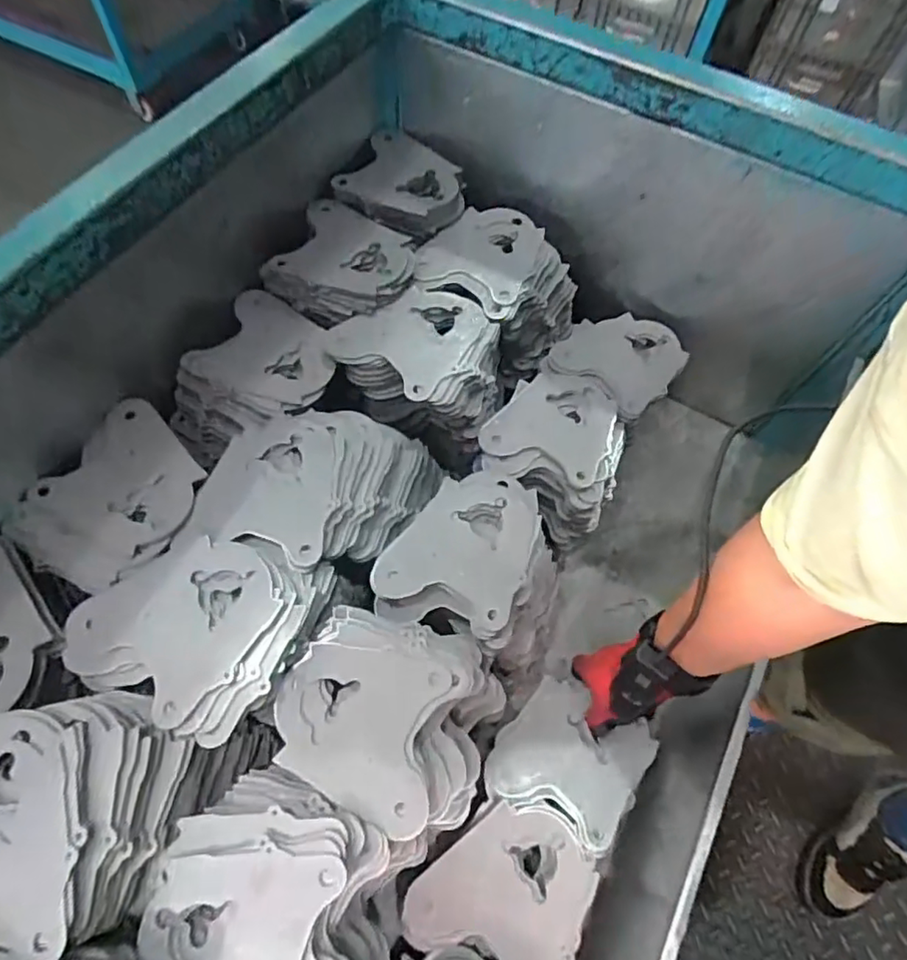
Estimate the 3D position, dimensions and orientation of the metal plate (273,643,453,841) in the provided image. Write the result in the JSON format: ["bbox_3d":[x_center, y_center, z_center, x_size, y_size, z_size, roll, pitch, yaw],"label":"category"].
[{"bbox_3d":[-0.079,0.202,0.479,0.131,0.007,0.125,9,66,6],"label":"metal plate"}]

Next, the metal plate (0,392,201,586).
[{"bbox_3d":[-0.319,0.013,0.551,0.155,0.011,0.166,30,65,23],"label":"metal plate"}]

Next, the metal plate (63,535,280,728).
[{"bbox_3d":[-0.233,0.111,0.493,0.148,0.007,0.140,20,63,17],"label":"metal plate"}]

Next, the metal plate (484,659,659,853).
[{"bbox_3d":[0.122,0.281,0.600,0.135,0.015,0.136,35,68,13],"label":"metal plate"}]

